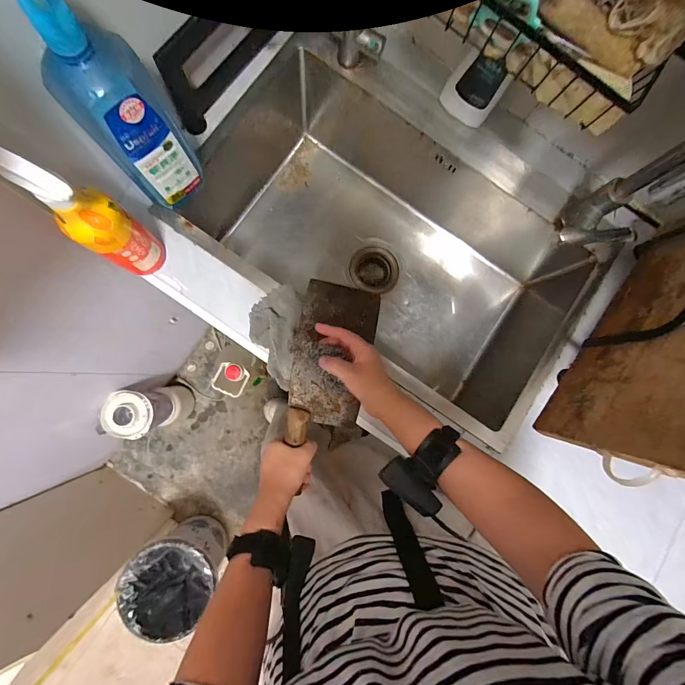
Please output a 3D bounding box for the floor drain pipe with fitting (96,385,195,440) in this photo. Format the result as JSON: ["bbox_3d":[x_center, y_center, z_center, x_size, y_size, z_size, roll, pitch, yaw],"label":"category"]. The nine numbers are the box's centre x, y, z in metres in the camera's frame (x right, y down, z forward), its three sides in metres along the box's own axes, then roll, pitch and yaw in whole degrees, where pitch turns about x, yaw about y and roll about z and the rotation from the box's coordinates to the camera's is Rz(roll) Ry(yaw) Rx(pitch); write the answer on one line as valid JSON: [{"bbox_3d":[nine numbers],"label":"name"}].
[{"bbox_3d":[-0.589,0.209,1.044,0.146,0.329,0.124,-16,86,-6],"label":"floor drain pipe with fitting"}]

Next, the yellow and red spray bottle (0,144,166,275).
[{"bbox_3d":[-0.301,-0.153,0.407,0.089,0.221,0.060,41,83,0],"label":"yellow and red spray bottle"}]

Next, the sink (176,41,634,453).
[{"bbox_3d":[0.105,-0.194,0.657,0.676,0.229,0.474,35,83,-1],"label":"sink"}]

